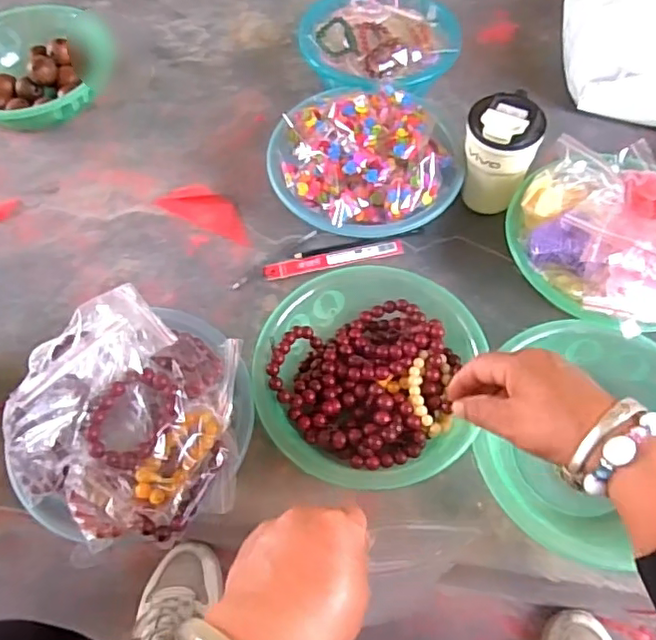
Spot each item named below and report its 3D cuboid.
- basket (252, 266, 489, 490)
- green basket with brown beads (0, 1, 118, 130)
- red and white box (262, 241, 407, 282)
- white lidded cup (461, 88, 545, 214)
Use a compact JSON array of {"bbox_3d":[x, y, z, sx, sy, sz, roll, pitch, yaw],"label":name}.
[{"bbox_3d":[0.045,0.064,0.623,0.226,0.081,0.219,-1,61,1],"label":"basket"},{"bbox_3d":[-0.434,-0.372,0.874,0.225,0.073,0.213,-3,61,0],"label":"green basket with brown beads"},{"bbox_3d":[0.008,-0.076,0.733,0.174,0.010,0.019,-11,61,-5],"label":"red and white box"},{"bbox_3d":[0.206,-0.196,0.721,0.077,0.145,0.084,-1,61,1],"label":"white lidded cup"}]

